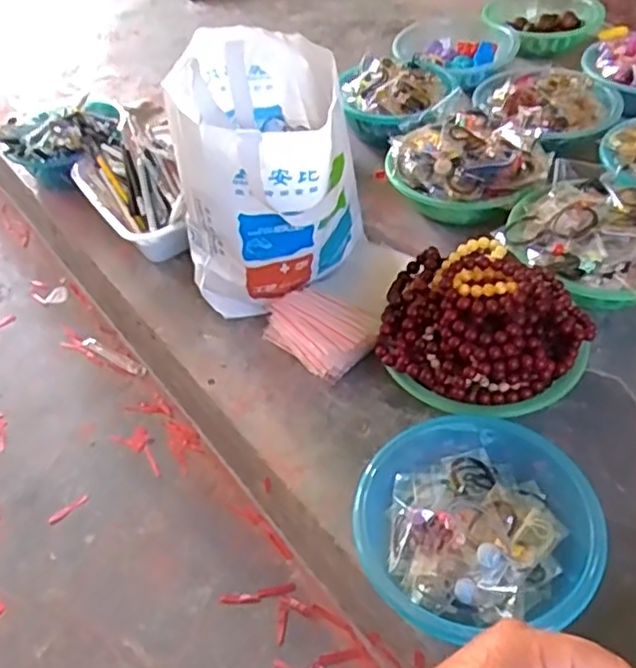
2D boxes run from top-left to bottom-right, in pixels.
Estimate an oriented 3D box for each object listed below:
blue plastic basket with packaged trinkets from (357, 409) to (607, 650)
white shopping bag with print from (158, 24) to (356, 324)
[{"bbox_3d":[0.155,0.183,0.663,0.218,0.076,0.225,-3,47,3],"label":"blue plastic basket with packaged trinkets"},{"bbox_3d":[-0.065,-0.187,0.872,0.203,0.320,0.226,5,48,11],"label":"white shopping bag with print"}]

